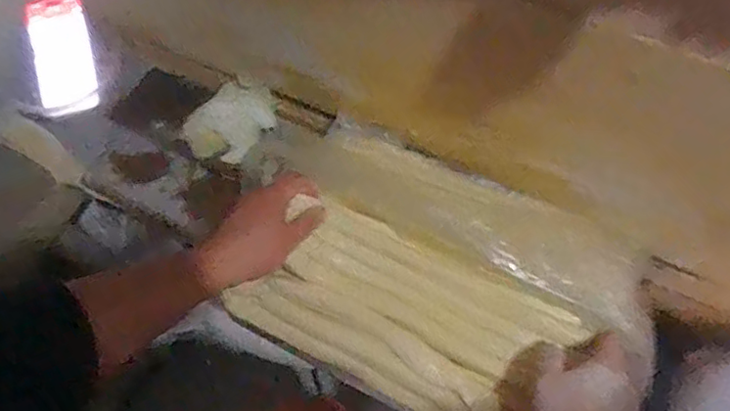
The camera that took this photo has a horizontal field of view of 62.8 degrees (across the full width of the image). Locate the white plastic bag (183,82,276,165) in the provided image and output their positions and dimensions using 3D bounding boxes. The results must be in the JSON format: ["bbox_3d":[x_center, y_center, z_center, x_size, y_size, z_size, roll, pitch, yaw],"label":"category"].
[{"bbox_3d":[-0.196,-0.115,0.862,0.116,0.059,0.122,41,73,20],"label":"white plastic bag"}]

